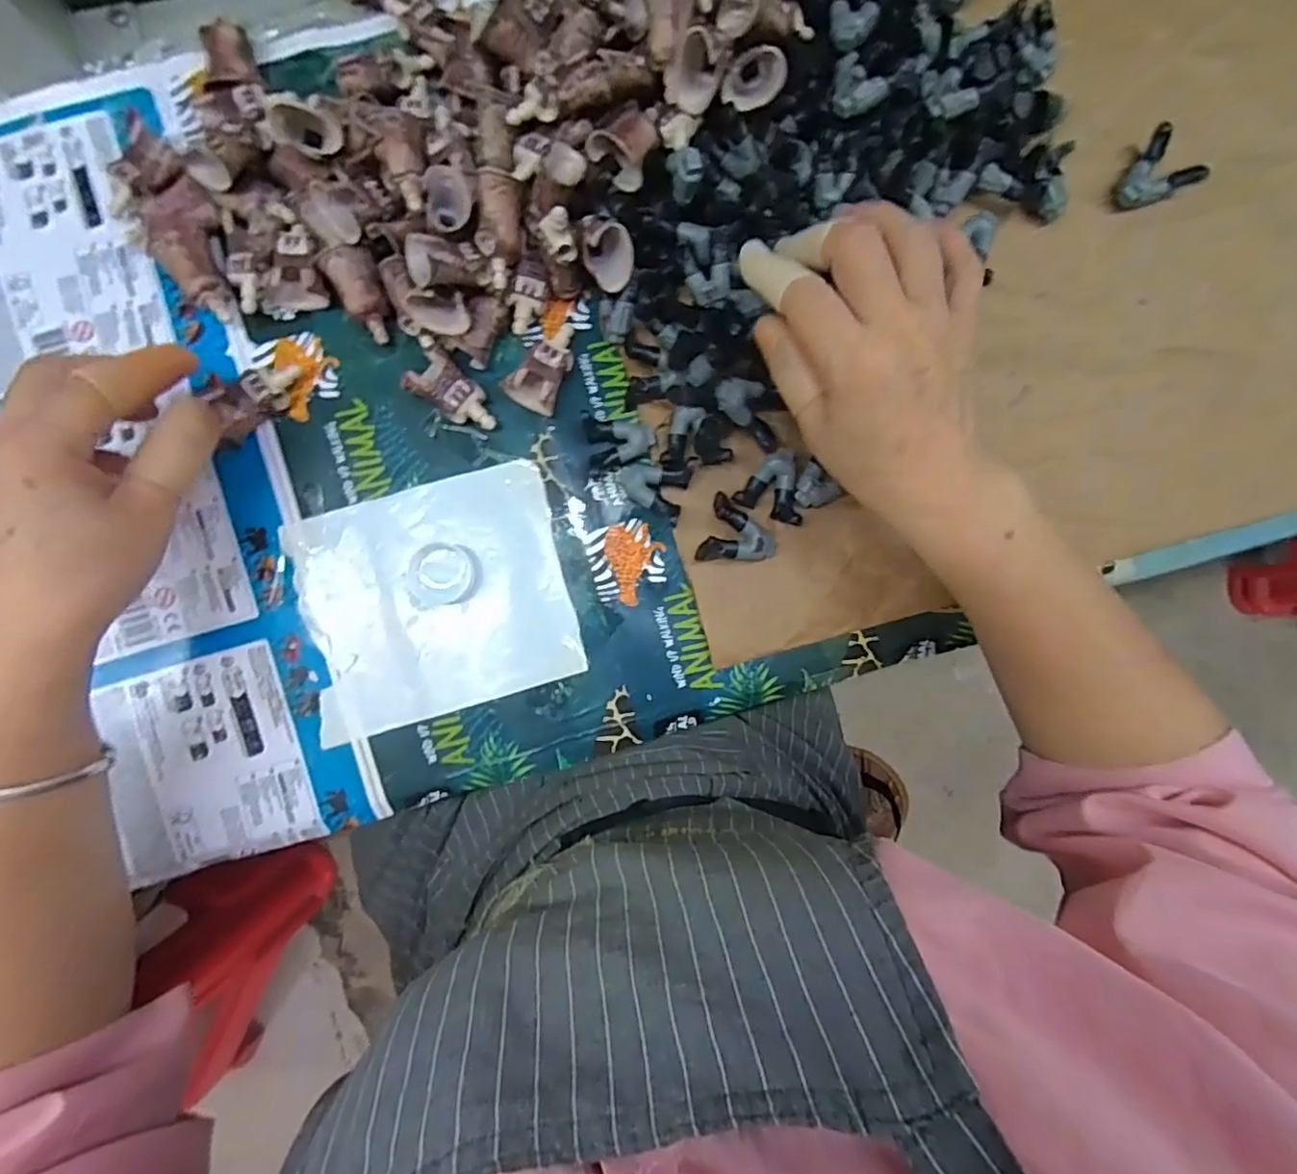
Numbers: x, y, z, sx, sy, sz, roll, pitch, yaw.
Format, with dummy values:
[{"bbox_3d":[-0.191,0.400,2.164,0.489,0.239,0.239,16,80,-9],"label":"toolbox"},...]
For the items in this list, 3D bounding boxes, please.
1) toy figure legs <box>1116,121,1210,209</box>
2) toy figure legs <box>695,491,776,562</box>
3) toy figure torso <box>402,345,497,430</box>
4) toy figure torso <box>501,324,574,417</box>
[{"bbox_3d":[0.288,-0.236,0.343,0.041,0.013,0.037,-37,92,-3],"label":"toy figure legs"},{"bbox_3d":[0.048,-0.032,0.328,0.041,0.015,0.036,1,90,-4],"label":"toy figure legs"},{"bbox_3d":[-0.103,-0.102,0.322,0.047,0.017,0.026,39,88,-3],"label":"toy figure torso"},{"bbox_3d":[-0.053,-0.118,0.323,0.030,0.018,0.048,36,88,-3],"label":"toy figure torso"}]

